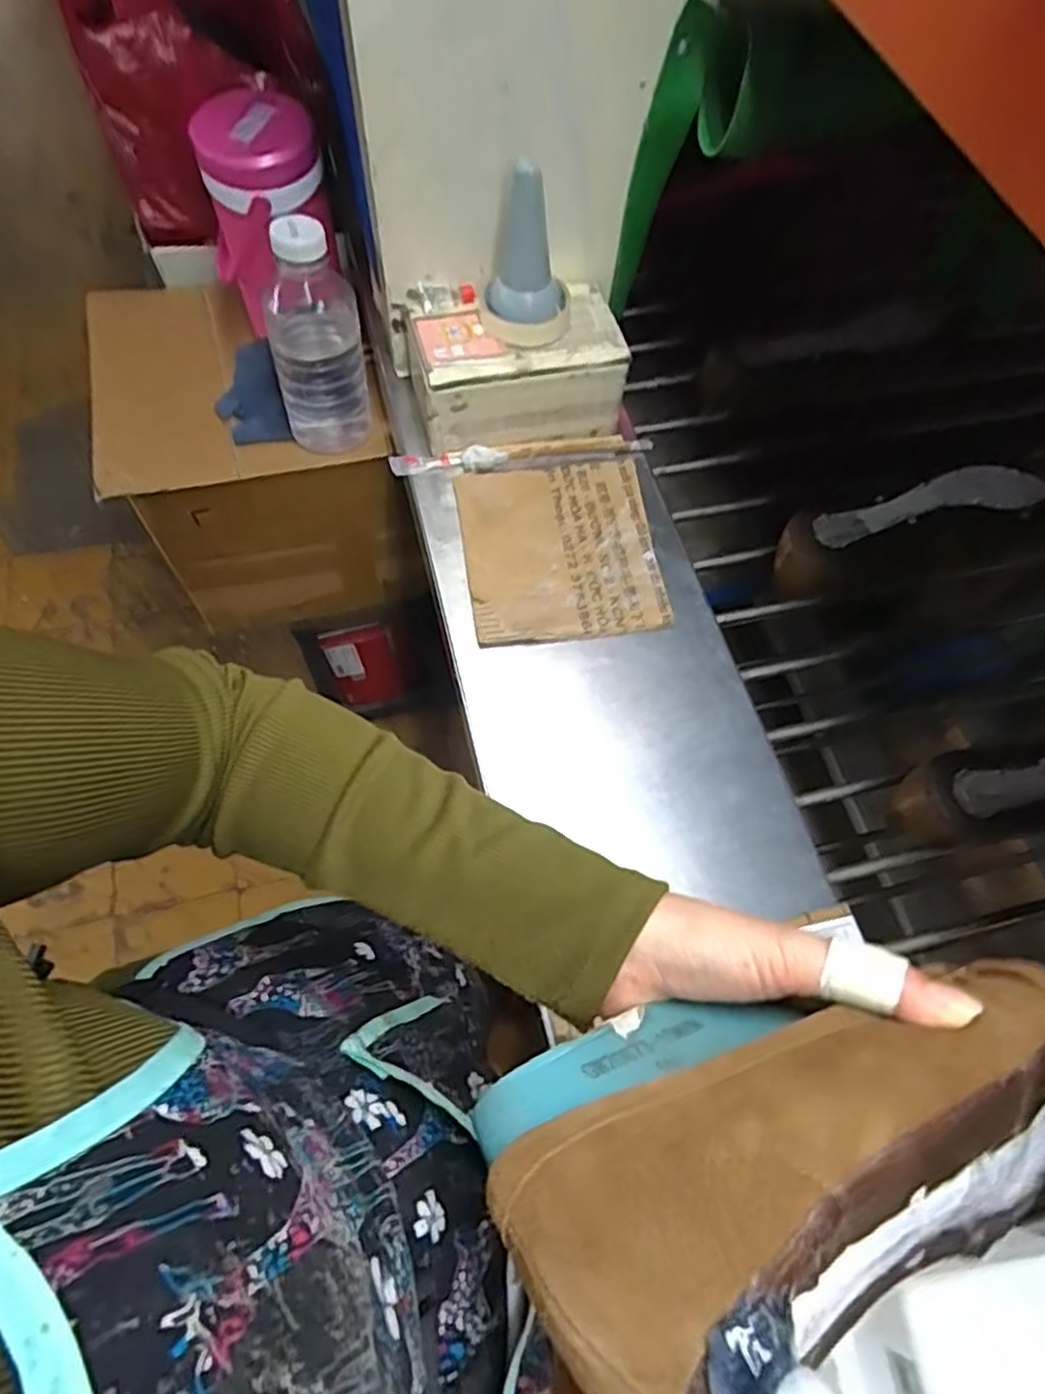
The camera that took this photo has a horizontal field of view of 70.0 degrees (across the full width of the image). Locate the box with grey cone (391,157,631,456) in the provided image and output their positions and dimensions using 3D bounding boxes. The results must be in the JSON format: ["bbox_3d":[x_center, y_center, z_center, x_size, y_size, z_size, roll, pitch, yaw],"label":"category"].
[{"bbox_3d":[-0.010,-0.343,0.691,0.201,0.170,0.136,-11,64,-8],"label":"box with grey cone"}]

